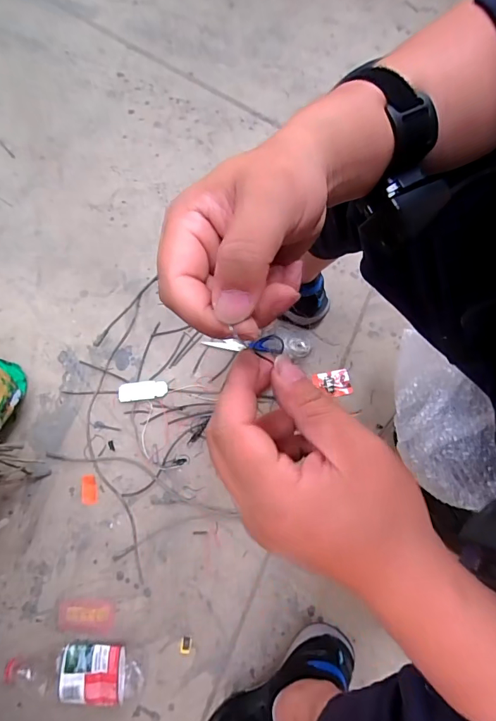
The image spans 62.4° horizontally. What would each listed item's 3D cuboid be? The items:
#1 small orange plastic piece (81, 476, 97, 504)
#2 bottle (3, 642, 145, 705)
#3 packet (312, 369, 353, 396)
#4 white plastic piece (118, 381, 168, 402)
[{"bbox_3d":[-0.282,0.229,0.728,0.027,0.004,0.050,-4,71,-2],"label":"small orange plastic piece"},{"bbox_3d":[-0.266,0.475,0.627,0.210,0.043,0.080,3,71,1],"label":"bottle"},{"bbox_3d":[0.165,0.045,0.797,0.067,0.008,0.051,-10,71,-4],"label":"packet"},{"bbox_3d":[-0.201,0.058,0.783,0.093,0.014,0.038,-5,71,-2],"label":"white plastic piece"}]

